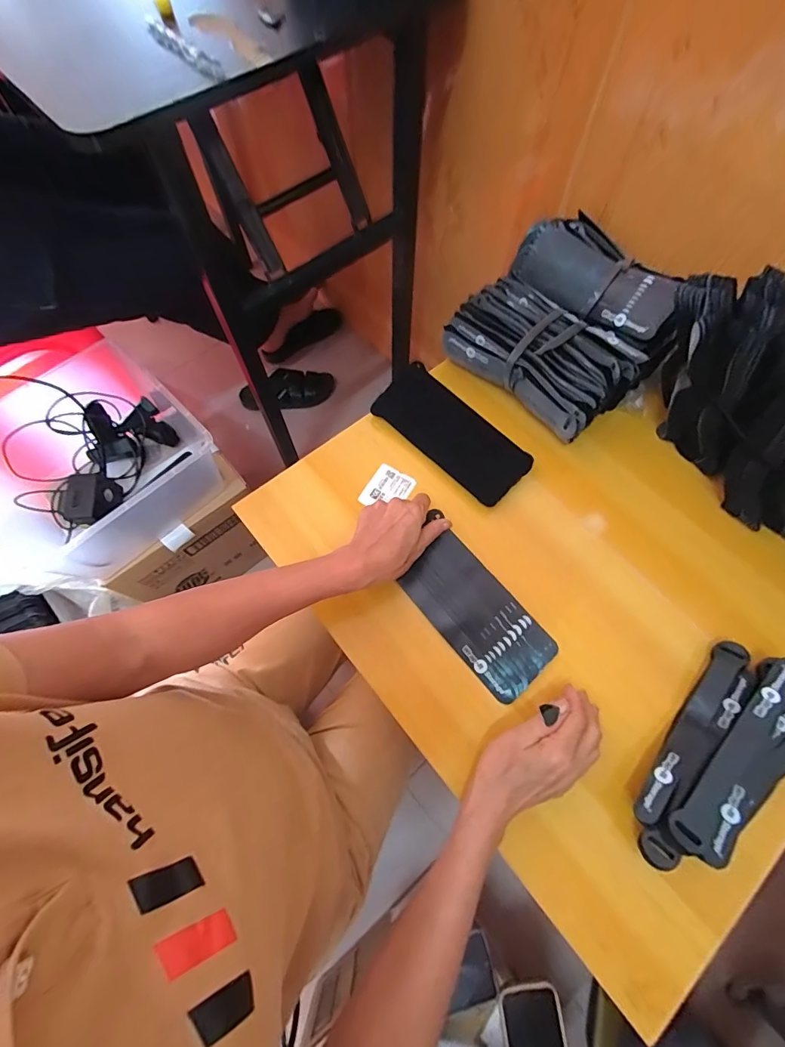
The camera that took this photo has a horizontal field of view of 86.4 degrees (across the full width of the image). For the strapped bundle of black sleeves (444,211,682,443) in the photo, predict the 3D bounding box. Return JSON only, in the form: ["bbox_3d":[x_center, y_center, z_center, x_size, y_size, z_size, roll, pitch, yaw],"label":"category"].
[{"bbox_3d":[0.216,-0.242,0.527,0.242,0.100,0.213,-43,73,-15],"label":"strapped bundle of black sleeves"}]

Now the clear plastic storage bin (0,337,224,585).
[{"bbox_3d":[-0.468,-0.102,0.685,0.308,0.151,0.297,40,73,15],"label":"clear plastic storage bin"}]

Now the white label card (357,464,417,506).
[{"bbox_3d":[-0.006,-0.039,0.504,0.049,0.005,0.057,32,79,-2],"label":"white label card"}]

